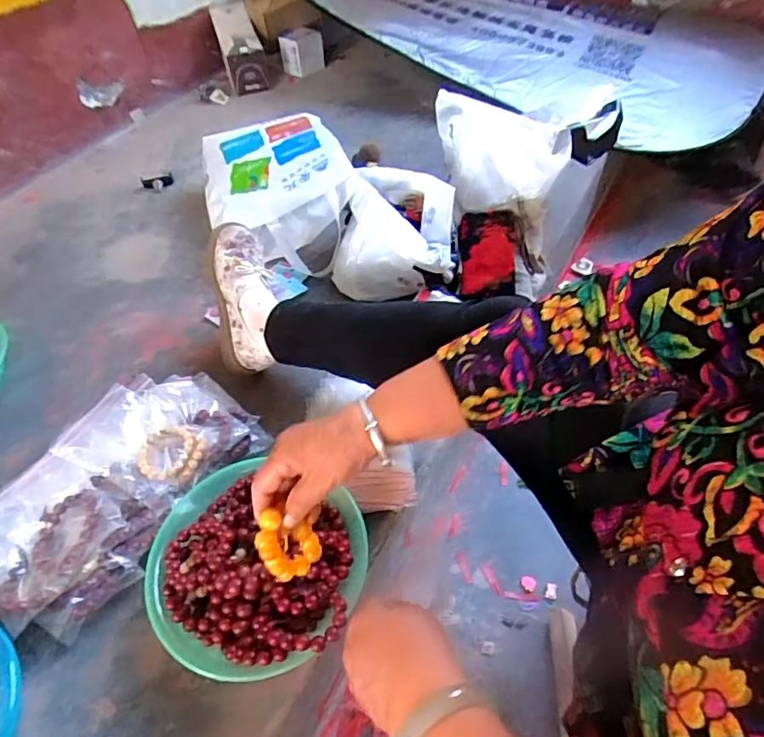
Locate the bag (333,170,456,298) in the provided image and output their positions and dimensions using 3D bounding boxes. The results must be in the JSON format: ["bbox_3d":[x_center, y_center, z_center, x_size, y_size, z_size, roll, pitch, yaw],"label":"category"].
[{"bbox_3d":[0.021,-0.245,0.912,0.206,0.158,0.196,2,51,6],"label":"bag"}]

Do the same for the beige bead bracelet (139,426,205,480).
[{"bbox_3d":[-0.268,0.106,0.661,0.078,0.025,0.070,-17,51,-9],"label":"beige bead bracelet"}]

